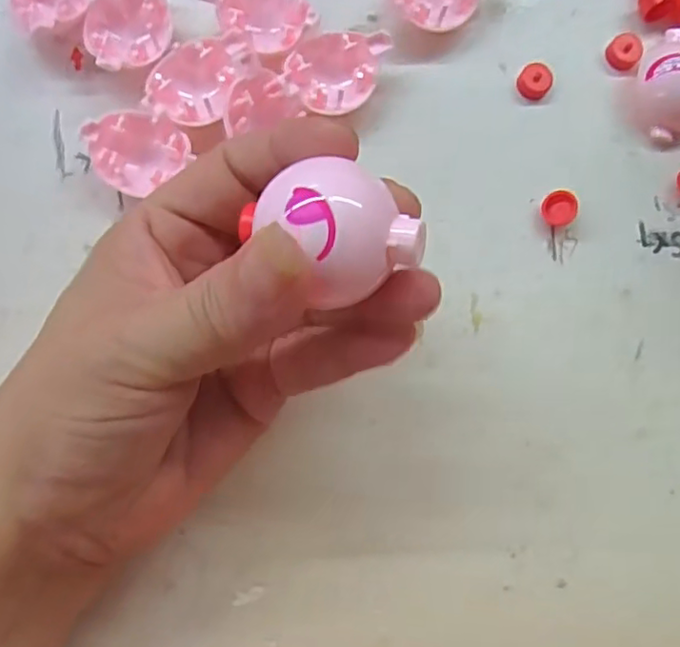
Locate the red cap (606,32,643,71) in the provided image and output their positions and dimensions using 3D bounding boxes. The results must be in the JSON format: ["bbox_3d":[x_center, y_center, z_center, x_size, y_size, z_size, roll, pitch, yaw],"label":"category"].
[{"bbox_3d":[0.107,-0.102,0.226,0.012,0.005,0.013,0,86,-2],"label":"red cap"}]

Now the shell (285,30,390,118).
[{"bbox_3d":[-0.001,-0.088,0.217,0.034,0.016,0.027,6,86,-1],"label":"shell"}]

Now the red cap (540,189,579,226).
[{"bbox_3d":[0.080,-0.042,0.221,0.012,0.008,0.013,0,86,-2],"label":"red cap"}]

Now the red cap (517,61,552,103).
[{"bbox_3d":[0.072,-0.090,0.225,0.012,0.005,0.012,0,86,-2],"label":"red cap"}]

